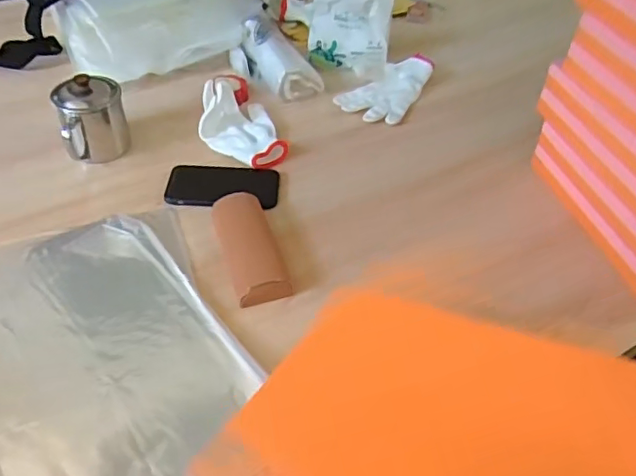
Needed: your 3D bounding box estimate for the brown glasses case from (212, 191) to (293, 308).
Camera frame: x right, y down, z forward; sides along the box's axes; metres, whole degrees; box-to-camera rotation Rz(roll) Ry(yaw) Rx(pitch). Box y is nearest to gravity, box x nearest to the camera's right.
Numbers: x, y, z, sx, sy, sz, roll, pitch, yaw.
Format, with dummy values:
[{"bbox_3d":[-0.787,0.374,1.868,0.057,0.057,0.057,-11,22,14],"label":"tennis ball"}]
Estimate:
[{"bbox_3d":[-0.085,0.012,0.699,0.065,0.032,0.178,-11,47,-16],"label":"brown glasses case"}]

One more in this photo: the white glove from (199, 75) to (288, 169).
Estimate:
[{"bbox_3d":[-0.139,-0.204,0.923,0.122,0.050,0.259,-12,47,-17],"label":"white glove"}]

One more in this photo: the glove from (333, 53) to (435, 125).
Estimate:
[{"bbox_3d":[0.131,-0.292,1.056,0.124,0.028,0.237,22,47,17],"label":"glove"}]

